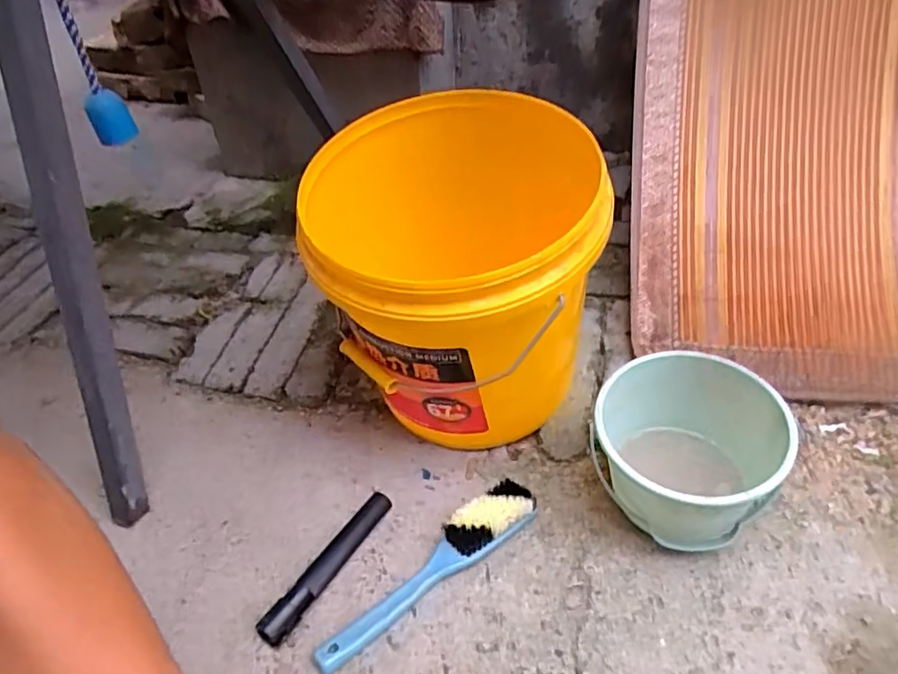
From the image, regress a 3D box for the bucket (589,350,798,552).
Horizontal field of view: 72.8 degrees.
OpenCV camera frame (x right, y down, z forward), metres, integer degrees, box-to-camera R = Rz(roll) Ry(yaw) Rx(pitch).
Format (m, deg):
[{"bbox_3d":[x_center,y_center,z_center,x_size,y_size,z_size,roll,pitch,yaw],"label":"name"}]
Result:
[{"bbox_3d":[0.202,0.105,0.529,0.143,0.118,0.142,-3,42,2],"label":"bucket"}]

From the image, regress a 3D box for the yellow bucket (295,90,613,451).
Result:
[{"bbox_3d":[0.006,-0.055,0.604,0.265,0.277,0.300,-7,39,-5],"label":"yellow bucket"}]

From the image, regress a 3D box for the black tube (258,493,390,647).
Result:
[{"bbox_3d":[-0.106,0.199,0.540,0.024,0.019,0.156,21,48,25],"label":"black tube"}]

